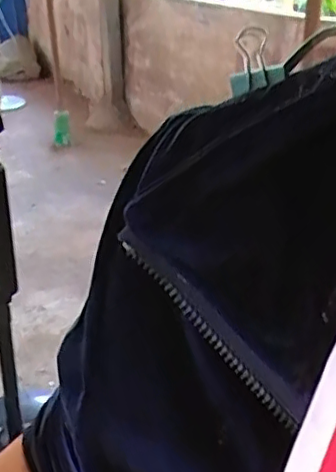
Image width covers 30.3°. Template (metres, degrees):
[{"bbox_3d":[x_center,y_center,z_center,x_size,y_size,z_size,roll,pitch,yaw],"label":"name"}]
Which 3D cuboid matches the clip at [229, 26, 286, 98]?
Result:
[{"bbox_3d":[0.043,-0.081,0.287,0.028,0.029,0.008,-9,27,-15],"label":"clip"}]

